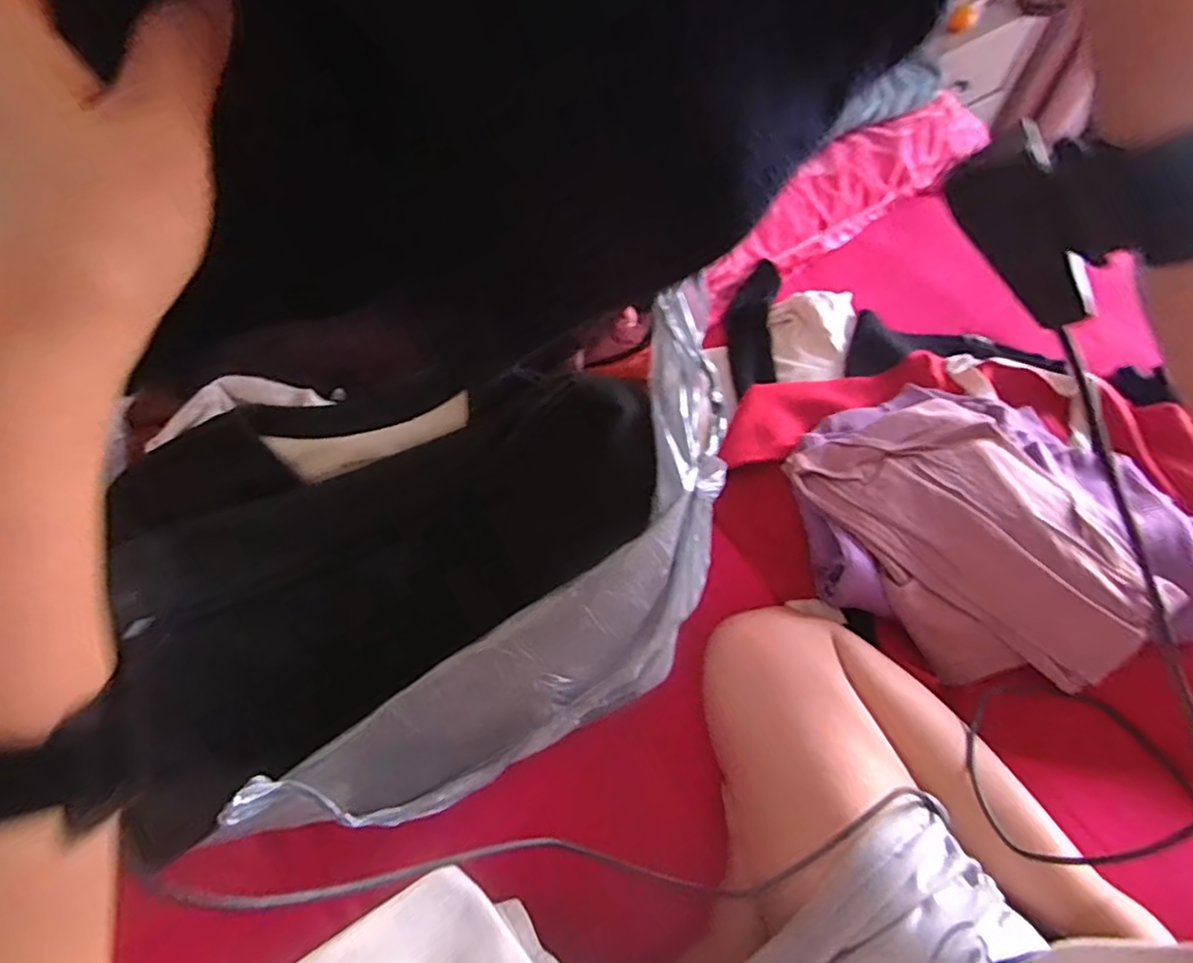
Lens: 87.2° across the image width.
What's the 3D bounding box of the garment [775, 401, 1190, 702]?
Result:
[{"bbox_3d":[0.362,0.051,0.607,0.205,0.052,0.294,-26,63,-13],"label":"garment"}]

